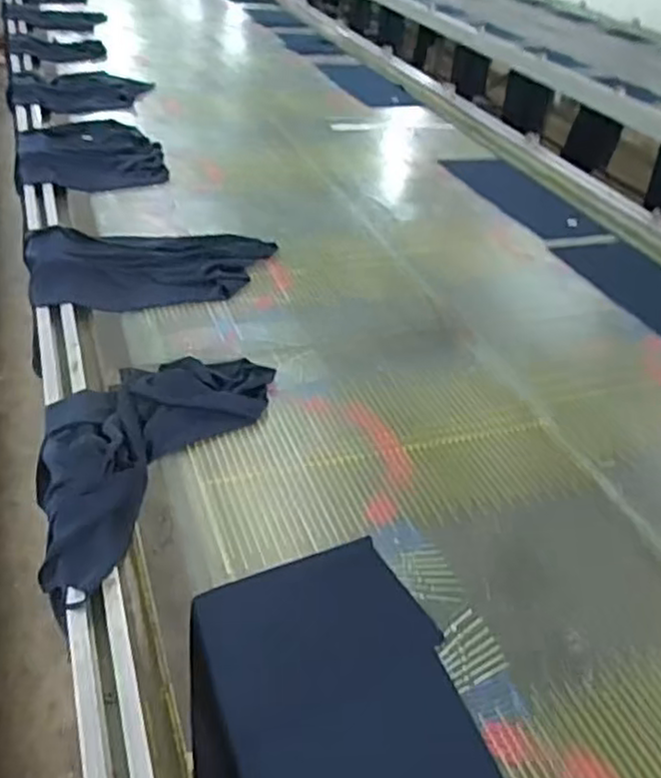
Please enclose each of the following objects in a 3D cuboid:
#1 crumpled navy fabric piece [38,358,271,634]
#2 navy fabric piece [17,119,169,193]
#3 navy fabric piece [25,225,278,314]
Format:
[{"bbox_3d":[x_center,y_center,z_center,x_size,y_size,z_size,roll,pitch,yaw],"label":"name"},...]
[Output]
[{"bbox_3d":[-0.247,0.057,0.881,0.213,0.062,0.461,18,38,15],"label":"crumpled navy fabric piece"},{"bbox_3d":[-0.545,-0.549,1.644,0.316,0.058,0.424,-6,38,-16],"label":"navy fabric piece"},{"bbox_3d":[-0.296,-0.223,1.254,0.430,0.057,0.270,-6,38,-16],"label":"navy fabric piece"}]

